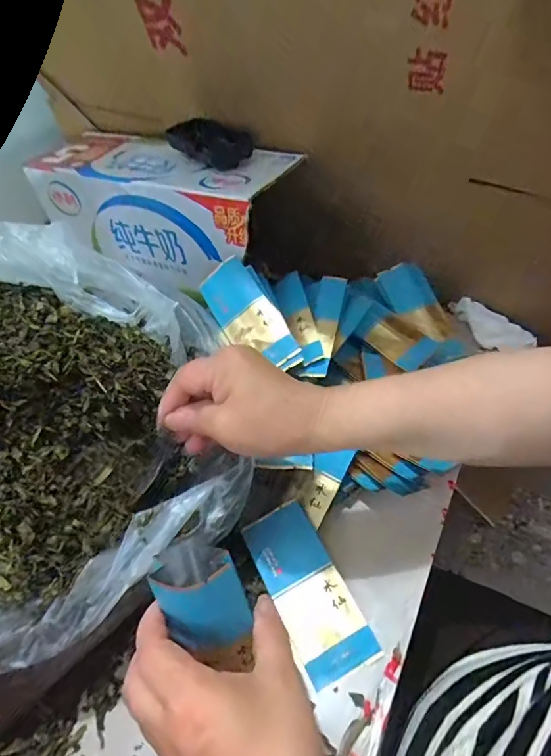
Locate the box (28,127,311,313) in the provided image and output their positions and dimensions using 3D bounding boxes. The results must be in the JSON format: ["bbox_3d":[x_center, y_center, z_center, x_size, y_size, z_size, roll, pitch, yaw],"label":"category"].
[{"bbox_3d":[-0.139,-0.210,0.554,0.332,0.135,0.110,22,52,24],"label":"box"}]

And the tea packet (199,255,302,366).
[{"bbox_3d":[-0.029,-0.062,0.444,0.054,0.013,0.130,-38,67,9],"label":"tea packet"}]

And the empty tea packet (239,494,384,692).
[{"bbox_3d":[0.024,0.162,0.344,0.055,0.006,0.126,-26,59,-12],"label":"empty tea packet"}]

